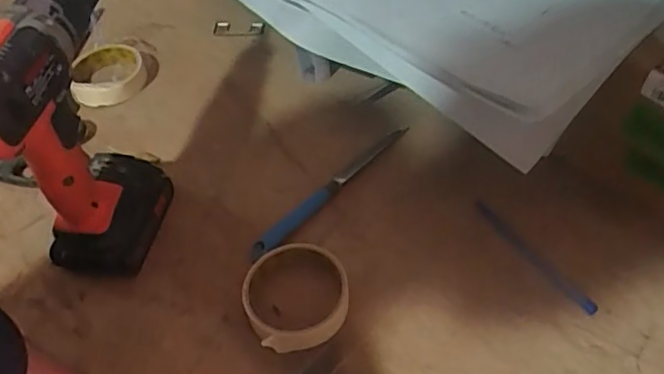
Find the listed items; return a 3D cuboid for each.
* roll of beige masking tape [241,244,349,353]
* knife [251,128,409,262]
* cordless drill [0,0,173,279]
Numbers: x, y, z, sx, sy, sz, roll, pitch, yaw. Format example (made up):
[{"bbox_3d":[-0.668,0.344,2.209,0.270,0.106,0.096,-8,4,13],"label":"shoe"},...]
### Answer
[{"bbox_3d":[-0.029,0.088,0.474,0.085,0.029,0.086,-3,50,4],"label":"roll of beige masking tape"},{"bbox_3d":[-0.002,-0.001,0.557,0.018,0.008,0.203,34,61,30],"label":"knife"},{"bbox_3d":[-0.203,-0.048,0.476,0.072,0.228,0.202,-5,49,2],"label":"cordless drill"}]

